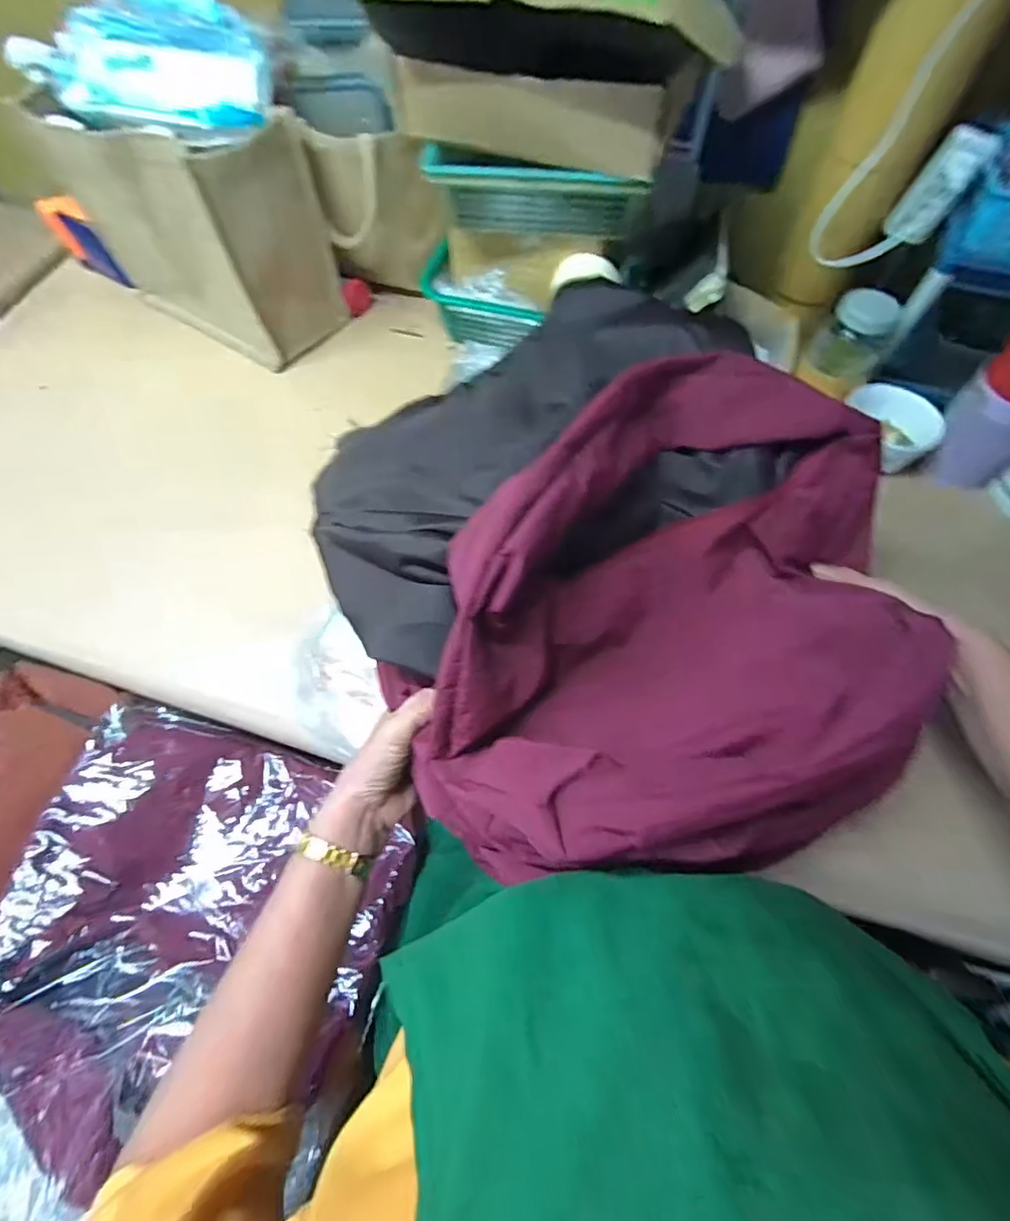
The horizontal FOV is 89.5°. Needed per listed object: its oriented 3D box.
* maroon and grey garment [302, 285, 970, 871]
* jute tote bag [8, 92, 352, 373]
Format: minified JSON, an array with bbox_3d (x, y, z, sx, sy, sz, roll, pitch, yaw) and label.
[{"bbox_3d":[0.096,-0.037,0.355,0.384,0.130,0.358,0,63,0],"label":"maroon and grey garment"},{"bbox_3d":[-0.393,-0.498,0.663,0.308,0.228,0.147,26,66,12],"label":"jute tote bag"}]

